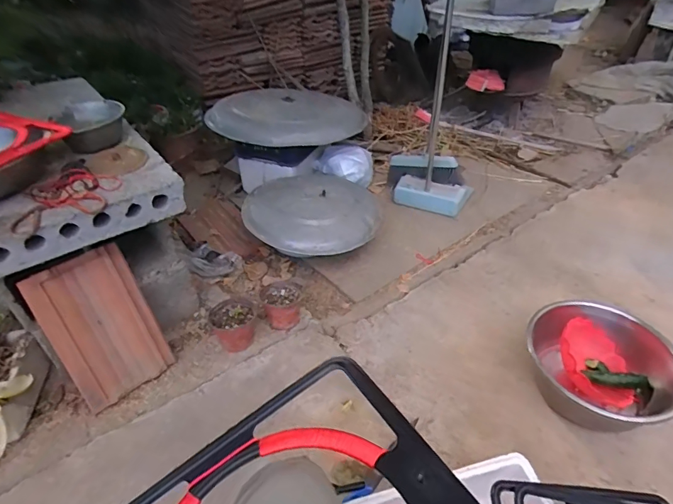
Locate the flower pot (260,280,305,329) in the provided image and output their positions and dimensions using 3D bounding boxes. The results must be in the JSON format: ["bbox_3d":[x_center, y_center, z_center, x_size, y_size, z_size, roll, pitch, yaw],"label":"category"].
[{"bbox_3d":[-0.144,0.151,1.195,0.107,0.104,0.108,0,41,0],"label":"flower pot"}]

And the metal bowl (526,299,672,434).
[{"bbox_3d":[0.583,0.255,0.966,0.301,0.155,0.235,13,43,15],"label":"metal bowl"}]

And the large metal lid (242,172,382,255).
[{"bbox_3d":[-0.077,-0.127,1.401,0.417,0.099,0.343,-16,44,-17],"label":"large metal lid"}]

